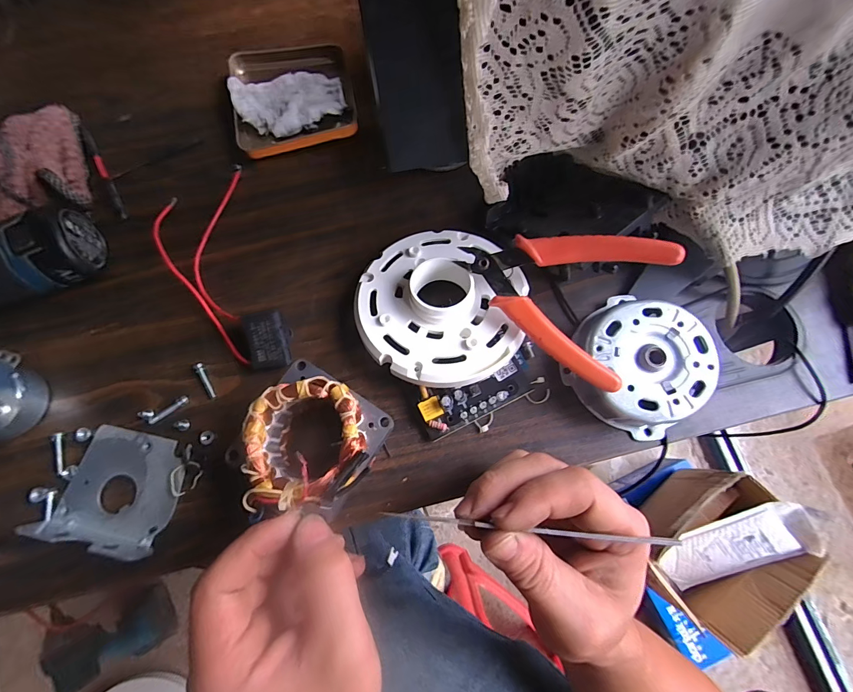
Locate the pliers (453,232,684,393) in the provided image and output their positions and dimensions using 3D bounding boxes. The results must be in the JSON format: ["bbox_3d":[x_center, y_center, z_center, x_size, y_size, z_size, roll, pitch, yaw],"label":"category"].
[{"bbox_3d":[0.075,-0.035,0.224,0.112,0.006,0.085,23,97,12],"label":"pliers"}]

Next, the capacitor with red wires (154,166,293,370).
[{"bbox_3d":[-0.147,-0.057,0.266,0.062,0.025,0.171,-22,75,-6],"label":"capacitor with red wires"}]

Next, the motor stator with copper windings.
[{"bbox_3d":[-0.066,0.057,0.216,0.070,0.040,0.076,30,76,8],"label":"motor stator with copper windings"}]

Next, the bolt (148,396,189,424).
[{"bbox_3d":[-0.171,0.042,0.248,0.026,0.004,0.006,-34,77,-9],"label":"bolt"}]

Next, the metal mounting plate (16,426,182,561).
[{"bbox_3d":[-0.192,0.084,0.226,0.073,0.024,0.064,8,74,2],"label":"metal mounting plate"}]

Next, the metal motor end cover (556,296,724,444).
[{"bbox_3d":[0.133,0.009,0.239,0.078,0.034,0.078,34,77,9],"label":"metal motor end cover"}]

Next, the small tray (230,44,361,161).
[{"bbox_3d":[-0.111,-0.210,0.314,0.096,0.016,0.102,-10,74,-3],"label":"small tray"}]

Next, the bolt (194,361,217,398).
[{"bbox_3d":[-0.149,0.024,0.254,0.006,0.005,0.027,-29,76,-8],"label":"bolt"}]

